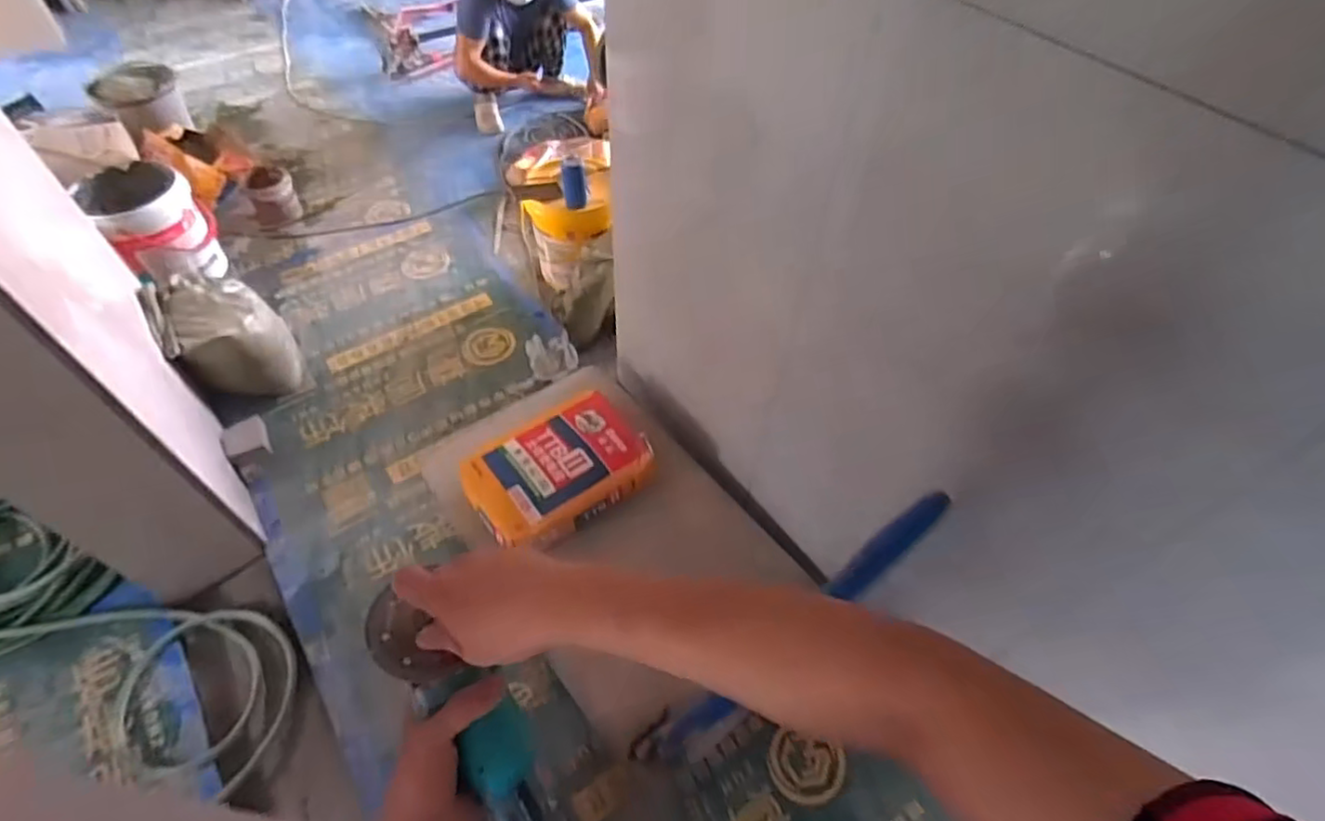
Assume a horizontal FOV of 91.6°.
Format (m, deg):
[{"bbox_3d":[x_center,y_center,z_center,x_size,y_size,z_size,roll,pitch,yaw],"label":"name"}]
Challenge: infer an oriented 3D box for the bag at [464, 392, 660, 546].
[{"bbox_3d":[-0.249,0.135,1.577,0.435,0.086,0.275,-28,59,-22],"label":"bag"}]

